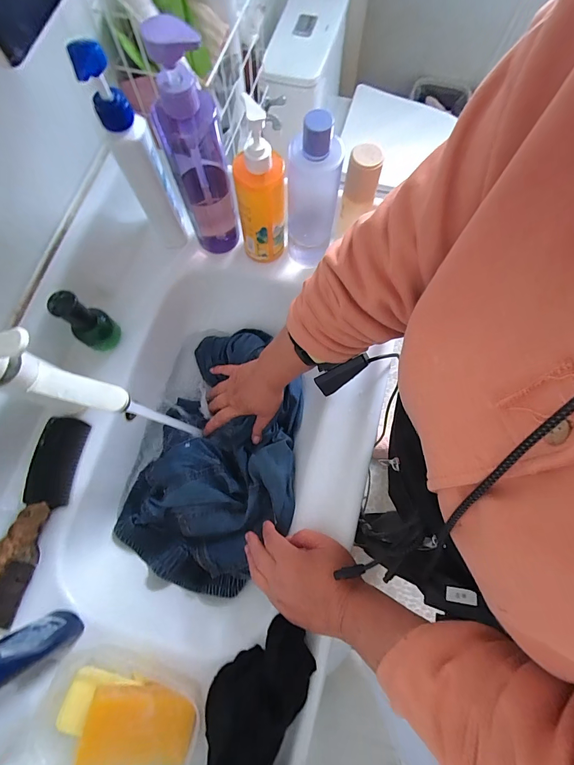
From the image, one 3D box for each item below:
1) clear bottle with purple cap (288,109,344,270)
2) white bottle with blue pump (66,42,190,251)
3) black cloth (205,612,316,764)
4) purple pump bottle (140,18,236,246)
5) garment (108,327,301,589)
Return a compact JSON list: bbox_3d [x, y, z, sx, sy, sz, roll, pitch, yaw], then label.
[{"bbox_3d":[0.033,-0.232,0.440,0.062,0.204,0.050,4,75,2],"label":"clear bottle with purple cap"},{"bbox_3d":[-0.178,-0.267,0.427,0.053,0.240,0.043,-23,76,-6],"label":"white bottle with blue pump"},{"bbox_3d":[-0.034,0.381,0.339,0.099,0.056,0.230,6,75,2],"label":"black cloth"},{"bbox_3d":[-0.109,-0.269,0.421,0.072,0.266,0.055,-13,75,-3],"label":"purple pump bottle"},{"bbox_3d":[-0.093,0.101,0.512,0.234,0.084,0.361,20,76,6],"label":"garment"}]

